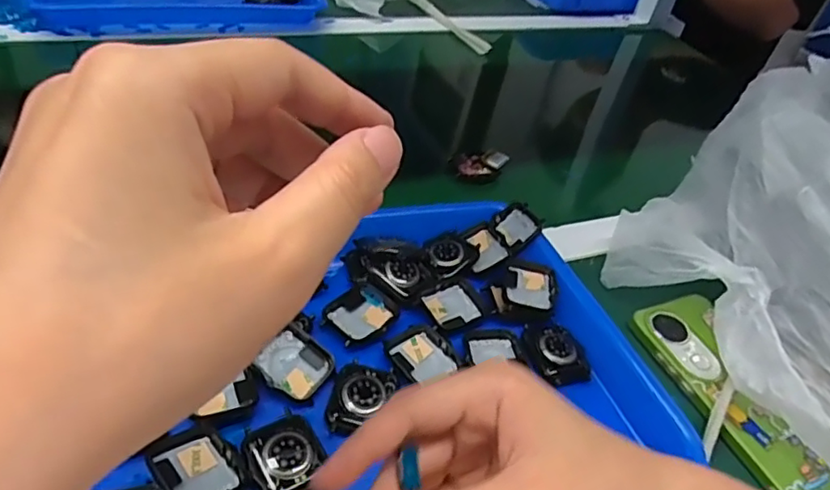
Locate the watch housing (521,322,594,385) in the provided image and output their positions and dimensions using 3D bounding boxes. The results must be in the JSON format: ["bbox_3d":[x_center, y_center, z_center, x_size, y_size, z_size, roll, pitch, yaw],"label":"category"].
[{"bbox_3d":[0.091,0.068,0.385,0.038,0.009,0.047,-6,44,-20],"label":"watch housing"}]

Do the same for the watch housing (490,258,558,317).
[{"bbox_3d":[0.077,0.029,0.413,0.043,0.006,0.047,12,45,5],"label":"watch housing"}]

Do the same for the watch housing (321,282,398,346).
[{"bbox_3d":[-0.034,0.044,0.377,0.038,0.009,0.044,31,45,21],"label":"watch housing"}]

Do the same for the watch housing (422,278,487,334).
[{"bbox_3d":[0.026,0.040,0.397,0.042,0.011,0.034,-15,48,-27],"label":"watch housing"}]

